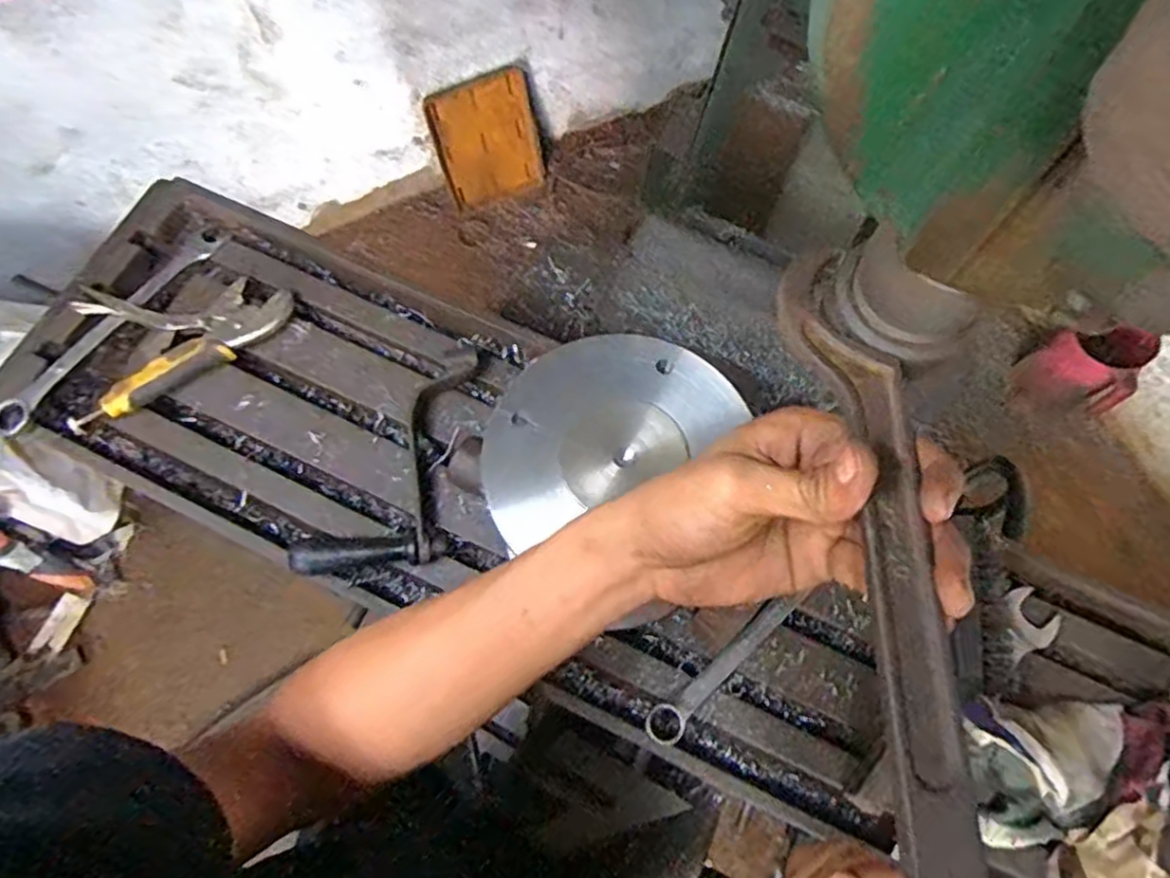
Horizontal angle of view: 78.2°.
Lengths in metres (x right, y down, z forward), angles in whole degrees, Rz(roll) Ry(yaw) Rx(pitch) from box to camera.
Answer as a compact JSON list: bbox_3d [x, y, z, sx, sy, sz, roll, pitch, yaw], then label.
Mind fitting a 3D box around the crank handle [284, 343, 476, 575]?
[{"bbox_3d":[-0.158,0.012,0.582,0.105,0.037,0.210,9,71,2],"label":"crank handle"}]

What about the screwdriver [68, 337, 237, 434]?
[{"bbox_3d":[-0.354,-0.046,0.585,0.128,0.023,0.022,-34,74,-12],"label":"screwdriver"}]

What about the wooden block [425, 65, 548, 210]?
[{"bbox_3d":[-0.224,-0.703,1.700,0.248,0.293,0.055,-24,58,-7],"label":"wooden block"}]

